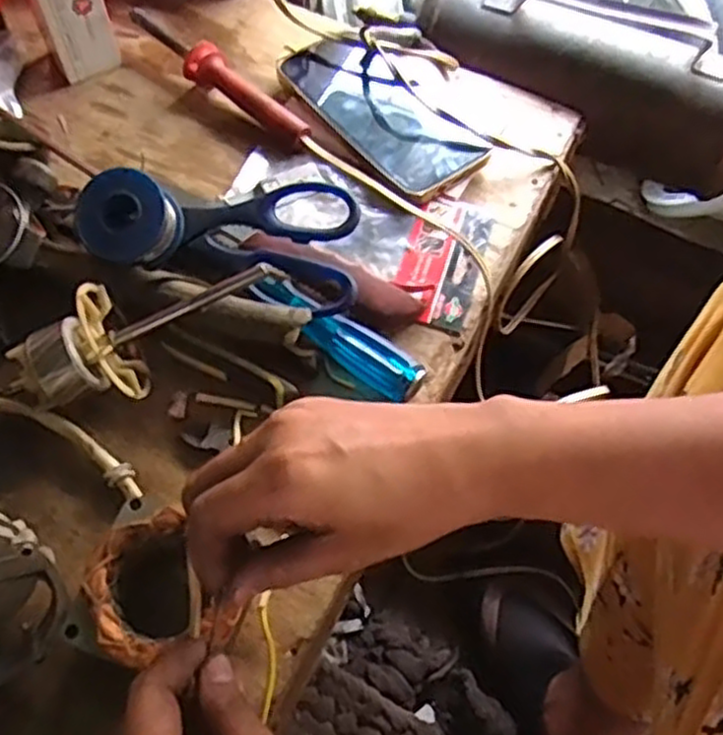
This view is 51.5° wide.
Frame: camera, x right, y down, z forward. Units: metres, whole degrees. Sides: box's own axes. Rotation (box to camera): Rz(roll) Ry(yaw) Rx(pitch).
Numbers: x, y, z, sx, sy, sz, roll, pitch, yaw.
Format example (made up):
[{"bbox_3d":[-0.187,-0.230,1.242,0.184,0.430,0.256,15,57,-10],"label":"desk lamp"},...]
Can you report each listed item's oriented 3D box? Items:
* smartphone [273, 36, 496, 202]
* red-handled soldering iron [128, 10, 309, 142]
[{"bbox_3d":[0.010,-0.190,0.548,0.082,0.015,0.177,-33,68,-20],"label":"smartphone"},{"bbox_3d":[-0.108,-0.214,0.551,0.175,0.028,0.023,37,65,16],"label":"red-handled soldering iron"}]

